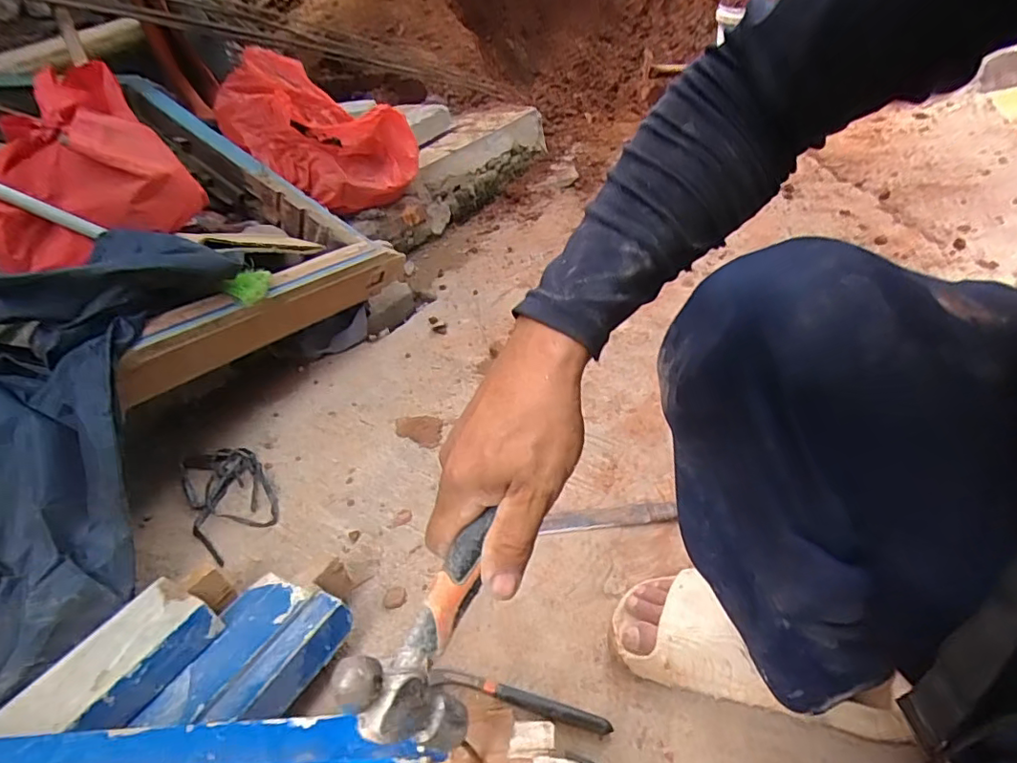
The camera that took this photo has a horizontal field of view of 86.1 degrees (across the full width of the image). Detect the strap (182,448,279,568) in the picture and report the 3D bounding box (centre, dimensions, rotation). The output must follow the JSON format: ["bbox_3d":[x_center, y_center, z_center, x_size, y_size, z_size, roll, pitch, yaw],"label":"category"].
[{"bbox_3d":[-0.438,0.166,0.844,0.113,0.021,0.247,-27,41,-24],"label":"strap"}]

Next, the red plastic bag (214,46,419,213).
[{"bbox_3d":[-0.452,-0.572,1.284,0.418,0.307,0.283,-7,37,1],"label":"red plastic bag"}]

